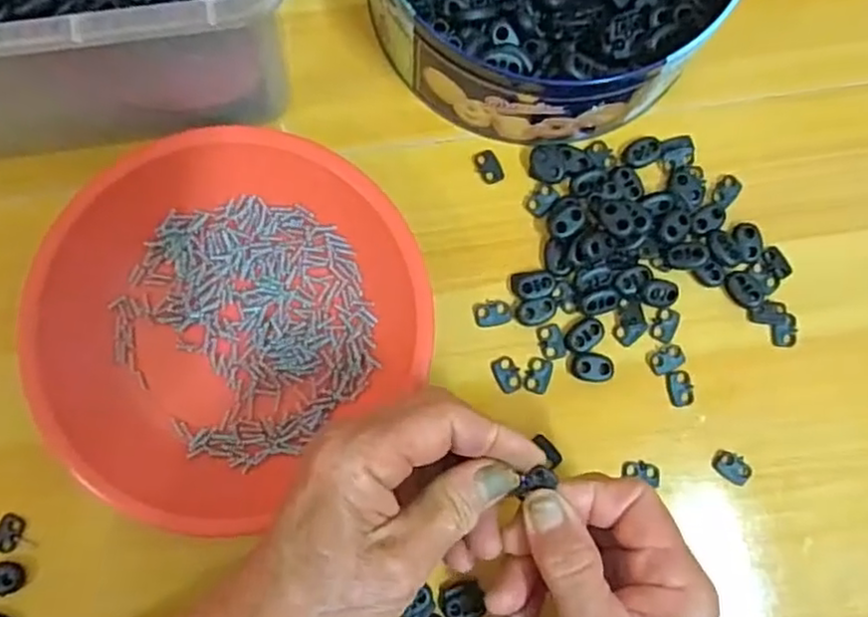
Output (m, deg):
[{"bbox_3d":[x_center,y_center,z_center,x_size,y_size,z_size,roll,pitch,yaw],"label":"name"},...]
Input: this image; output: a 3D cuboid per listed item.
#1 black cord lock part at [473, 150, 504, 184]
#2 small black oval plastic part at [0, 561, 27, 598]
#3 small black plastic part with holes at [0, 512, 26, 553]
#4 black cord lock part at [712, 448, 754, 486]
[{"bbox_3d":[0.030,-0.077,0.370,0.012,0.004,0.019,-25,85,-5],"label":"black cord lock part"},{"bbox_3d":[-0.216,0.135,0.340,0.019,0.005,0.017,4,84,-2],"label":"small black oval plastic part"},{"bbox_3d":[-0.216,0.114,0.347,0.011,0.004,0.019,19,83,0],"label":"small black plastic part with holes"},{"bbox_3d":[0.154,0.082,0.353,0.020,0.004,0.014,30,83,1],"label":"black cord lock part"}]

